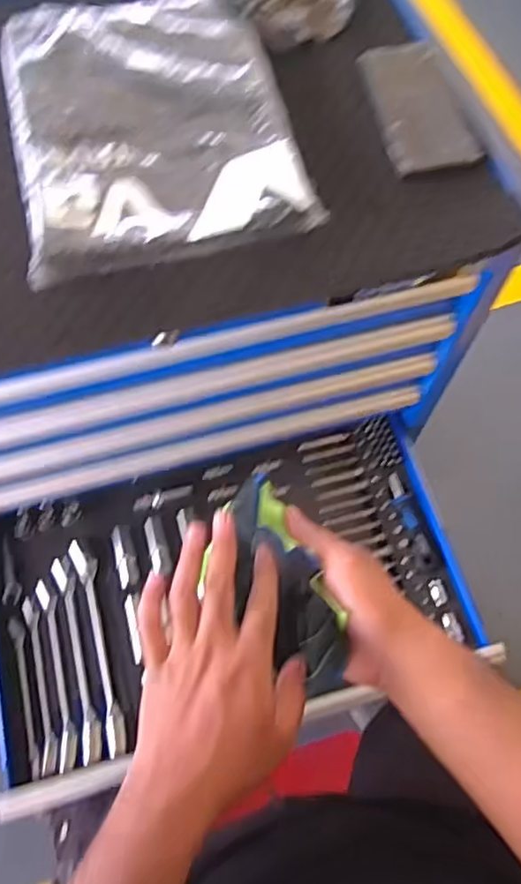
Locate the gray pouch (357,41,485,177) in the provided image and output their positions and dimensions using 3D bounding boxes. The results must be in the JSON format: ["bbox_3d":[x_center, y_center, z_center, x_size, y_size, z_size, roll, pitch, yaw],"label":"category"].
[{"bbox_3d":[0.150,-0.328,0.622,0.081,0.006,0.168,-9,67,-5],"label":"gray pouch"}]

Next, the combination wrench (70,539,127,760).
[{"bbox_3d":[-0.201,0.250,0.807,0.027,0.023,0.259,-15,67,-7],"label":"combination wrench"}]

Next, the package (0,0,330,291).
[{"bbox_3d":[-0.104,-0.300,0.598,0.240,0.020,0.315,-12,67,-6],"label":"package"}]

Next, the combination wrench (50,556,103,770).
[{"bbox_3d":[-0.226,0.265,0.798,0.026,0.010,0.245,-14,67,-7],"label":"combination wrench"}]

